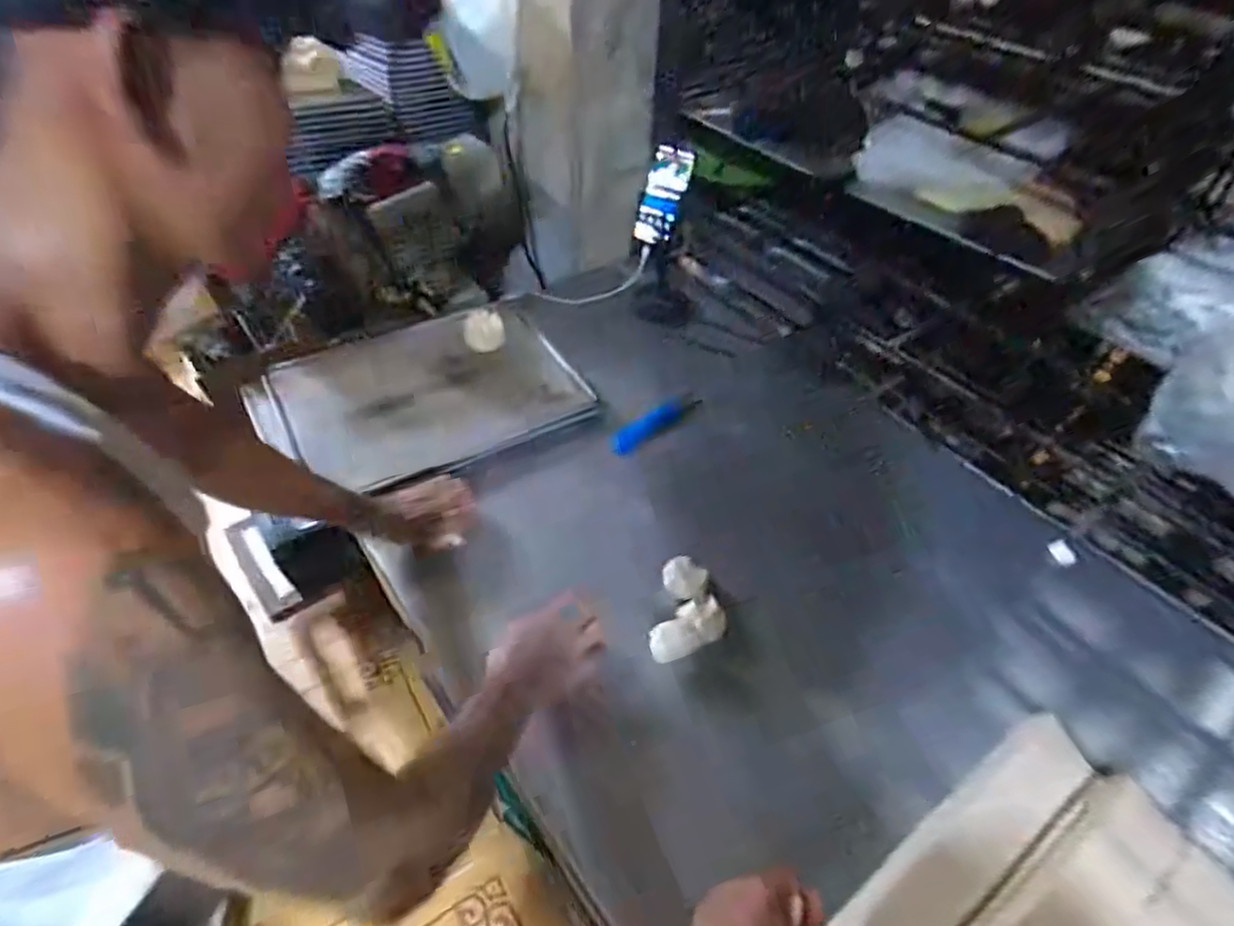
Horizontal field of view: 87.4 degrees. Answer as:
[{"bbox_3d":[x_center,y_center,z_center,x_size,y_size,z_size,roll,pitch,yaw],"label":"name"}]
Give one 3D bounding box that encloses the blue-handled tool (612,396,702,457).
[{"bbox_3d":[0.059,-0.067,1.069,0.160,0.030,0.037,-31,50,11],"label":"blue-handled tool"}]

